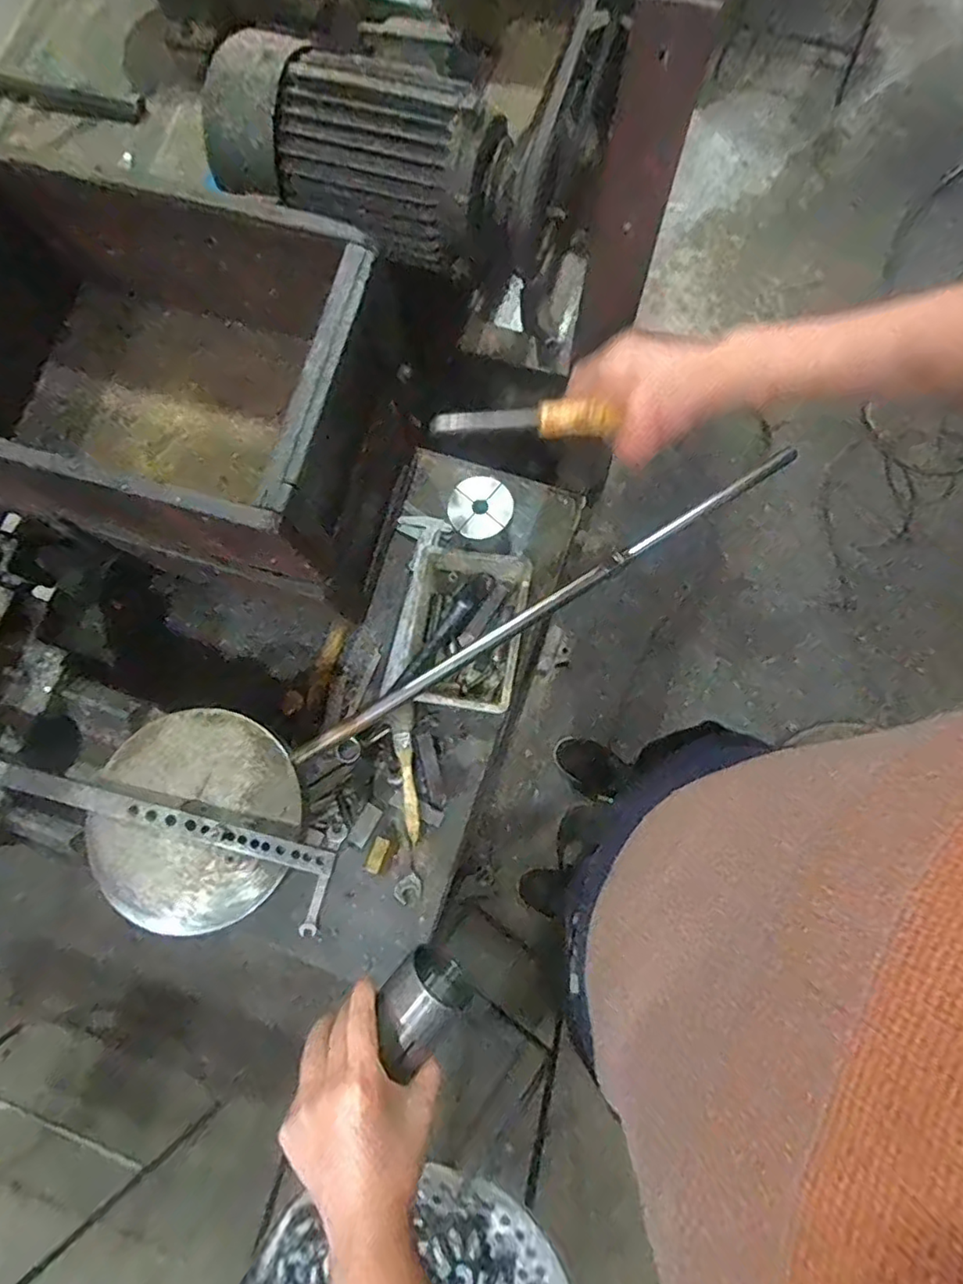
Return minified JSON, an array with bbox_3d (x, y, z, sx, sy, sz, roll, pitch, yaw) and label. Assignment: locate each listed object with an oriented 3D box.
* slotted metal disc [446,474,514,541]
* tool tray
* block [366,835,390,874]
[{"bbox_3d":[-0.001,-0.138,0.613,0.062,0.010,0.064,34,81,8],"label":"slotted metal disc"},{"bbox_3d":[-0.027,-0.014,0.666,0.138,0.050,0.170,11,79,4],"label":"tool tray"},{"bbox_3d":[-0.110,0.225,0.635,0.015,0.008,0.035,18,81,4],"label":"block"}]

